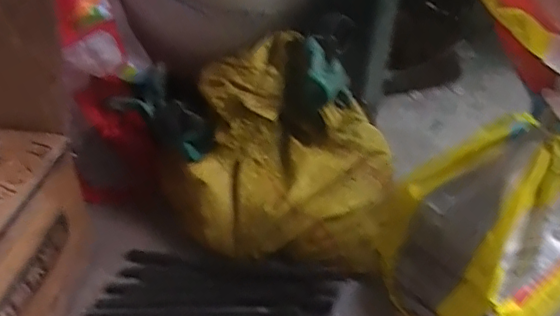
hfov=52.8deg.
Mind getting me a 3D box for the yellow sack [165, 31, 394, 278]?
[{"bbox_3d":[-0.005,-0.004,0.668,0.278,0.174,0.199,3,44,3],"label":"yellow sack"}]

